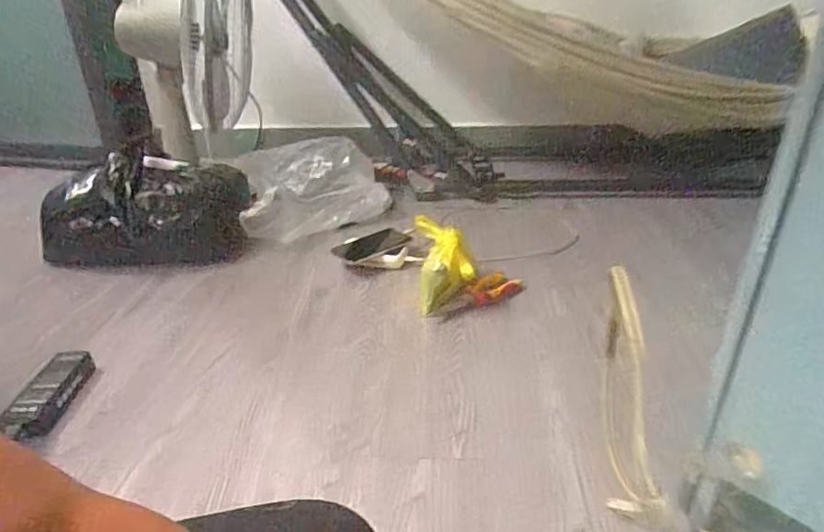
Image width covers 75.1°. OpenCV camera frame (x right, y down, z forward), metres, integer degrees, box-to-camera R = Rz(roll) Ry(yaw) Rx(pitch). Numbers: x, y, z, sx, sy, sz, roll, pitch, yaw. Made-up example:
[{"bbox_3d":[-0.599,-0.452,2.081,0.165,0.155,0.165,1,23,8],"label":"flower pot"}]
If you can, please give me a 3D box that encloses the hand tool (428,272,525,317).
[{"bbox_3d":[0.112,0.048,0.934,0.172,0.026,0.057,-15,31,-23],"label":"hand tool"}]

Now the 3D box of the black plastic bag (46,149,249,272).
[{"bbox_3d":[-0.528,-0.116,1.098,0.382,0.183,0.182,-1,28,1],"label":"black plastic bag"}]

